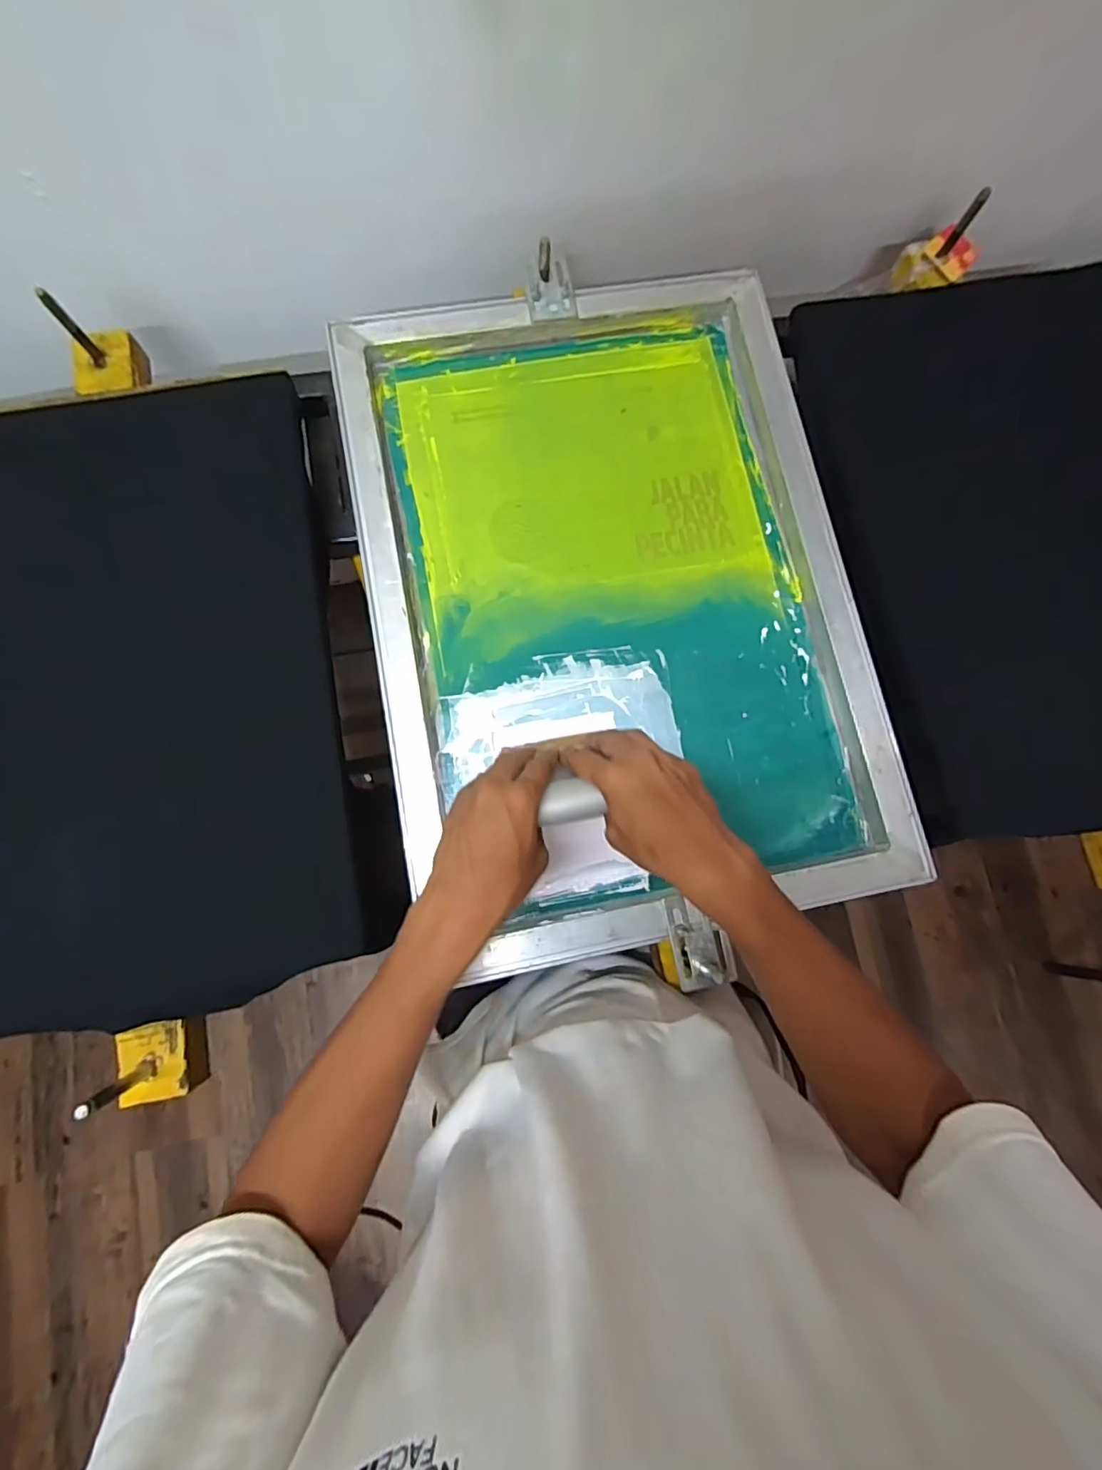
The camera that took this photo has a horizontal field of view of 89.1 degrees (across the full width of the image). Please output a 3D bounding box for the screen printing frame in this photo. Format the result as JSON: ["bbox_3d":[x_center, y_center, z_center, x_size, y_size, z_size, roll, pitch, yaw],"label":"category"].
[{"bbox_3d":[0.059,-0.142,0.557,0.457,0.030,0.651,-10,81,-5],"label":"screen printing frame"}]

